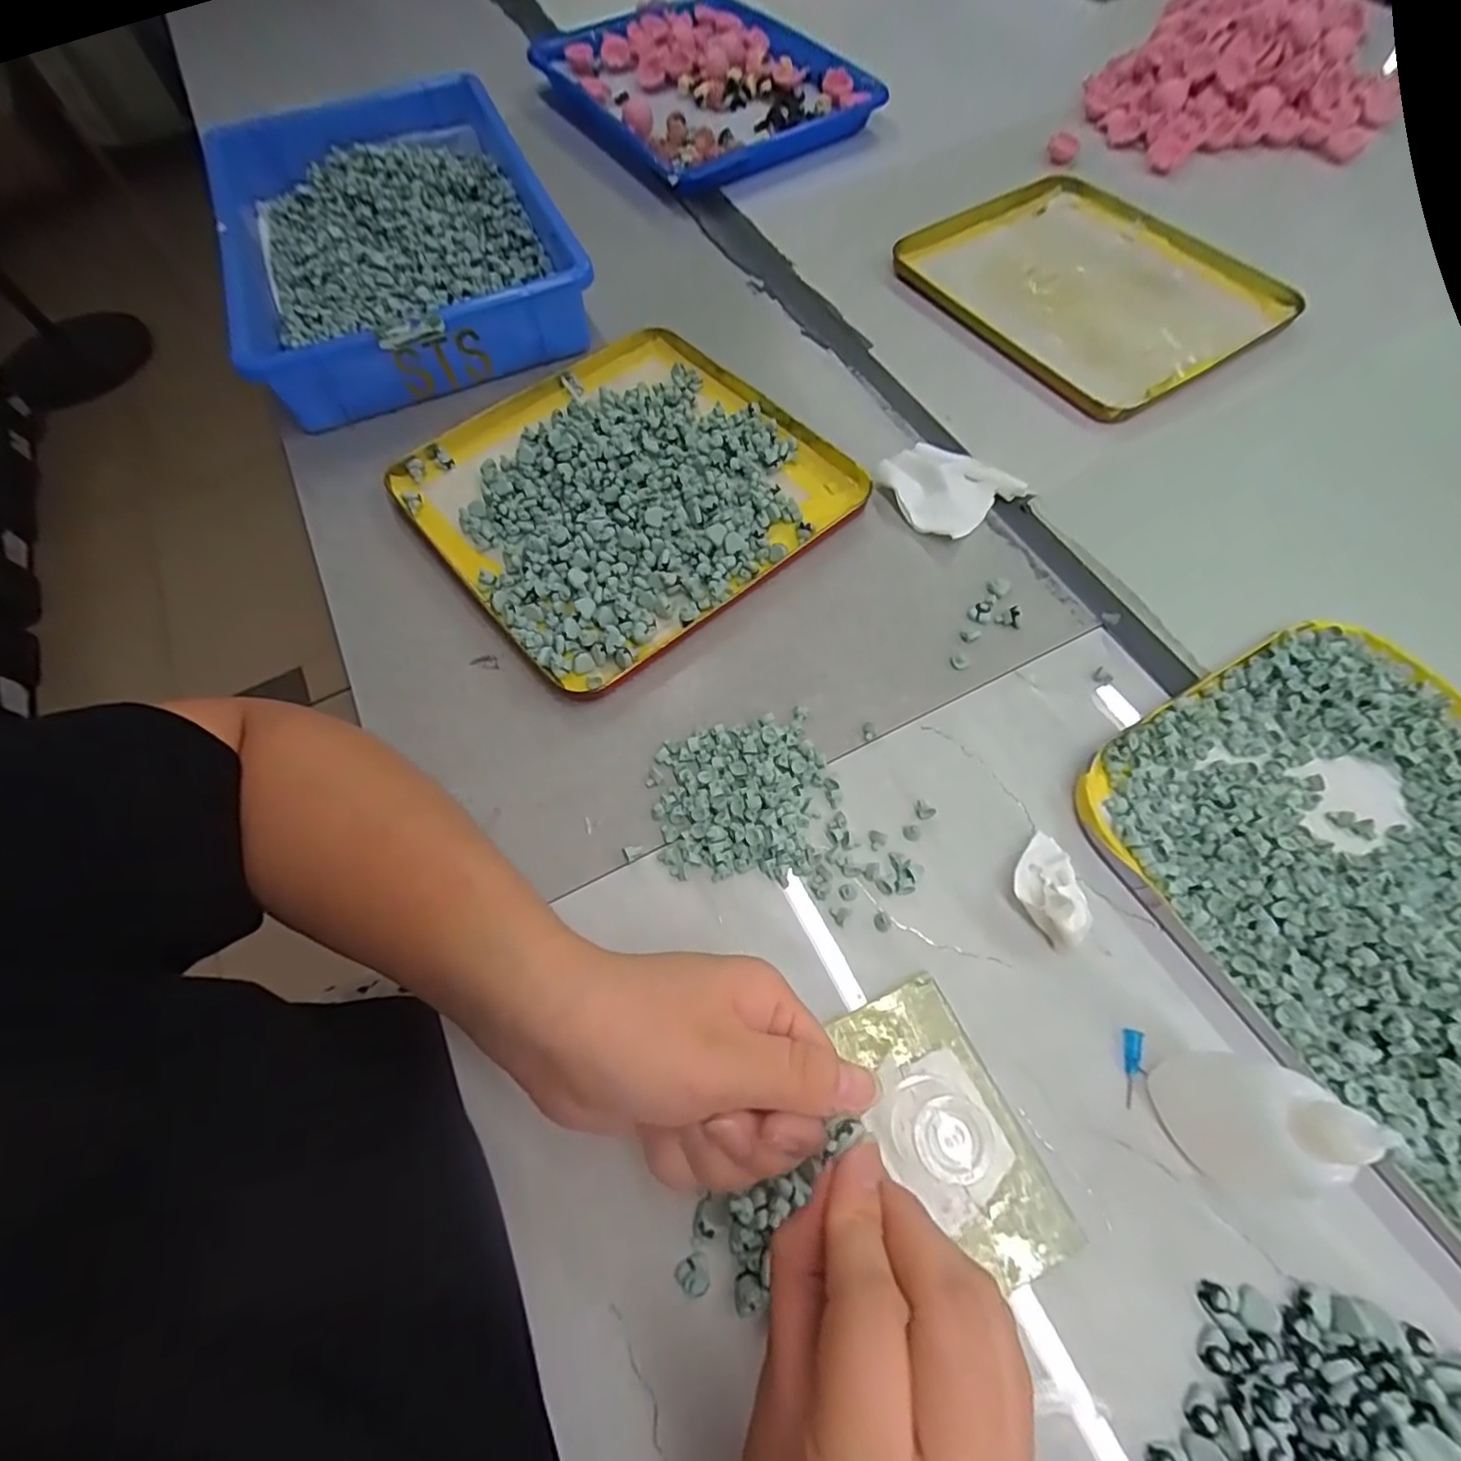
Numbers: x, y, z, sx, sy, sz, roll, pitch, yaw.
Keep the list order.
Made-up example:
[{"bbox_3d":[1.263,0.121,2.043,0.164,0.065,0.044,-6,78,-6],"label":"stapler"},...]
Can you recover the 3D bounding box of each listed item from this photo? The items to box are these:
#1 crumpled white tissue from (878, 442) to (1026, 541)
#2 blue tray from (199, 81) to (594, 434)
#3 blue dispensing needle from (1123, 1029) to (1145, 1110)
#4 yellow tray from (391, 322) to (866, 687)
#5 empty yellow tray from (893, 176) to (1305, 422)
[{"bbox_3d":[0.138,-0.159,0.413,0.067,0.015,0.072,-37,67,-14],"label":"crumpled white tissue"},{"bbox_3d":[-0.302,-0.445,0.560,0.263,0.056,0.472,-22,64,-7],"label":"blue tray"},{"bbox_3d":[0.167,0.140,0.266,0.006,0.004,0.030,12,65,10],"label":"blue dispensing needle"},{"bbox_3d":[-0.072,-0.166,0.427,0.241,0.026,0.251,-39,67,-15],"label":"yellow tray"},{"bbox_3d":[0.280,-0.347,0.494,0.209,0.018,0.240,-30,65,-11],"label":"empty yellow tray"}]

